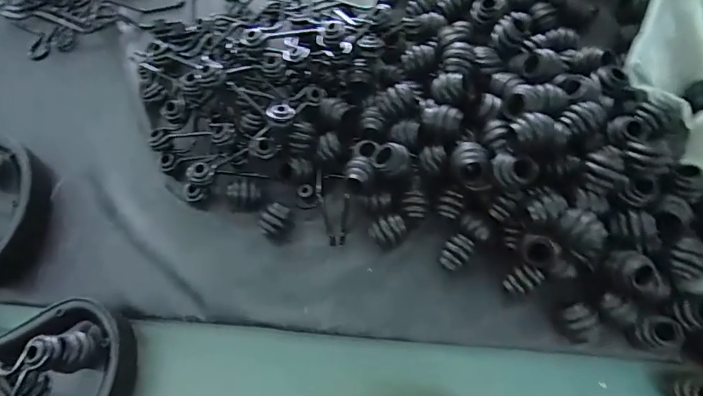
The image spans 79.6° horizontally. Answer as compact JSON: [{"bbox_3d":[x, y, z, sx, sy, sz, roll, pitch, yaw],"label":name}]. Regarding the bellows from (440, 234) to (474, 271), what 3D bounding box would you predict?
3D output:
[{"bbox_3d":[0.148,0.077,0.594,0.037,0.027,0.052,34,98,30],"label":"bellows"}]

